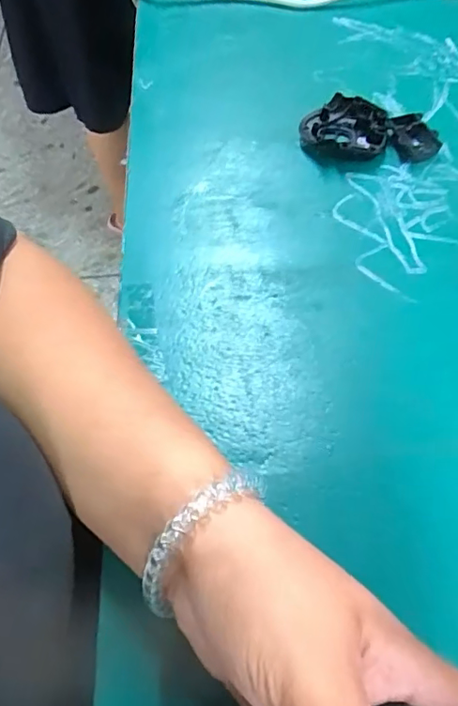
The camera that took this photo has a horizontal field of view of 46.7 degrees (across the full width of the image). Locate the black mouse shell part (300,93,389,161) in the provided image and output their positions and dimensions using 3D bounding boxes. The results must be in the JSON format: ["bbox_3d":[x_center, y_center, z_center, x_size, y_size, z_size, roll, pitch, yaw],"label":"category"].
[{"bbox_3d":[0.084,-0.163,0.388,0.061,0.017,0.051,11,61,11],"label":"black mouse shell part"}]

